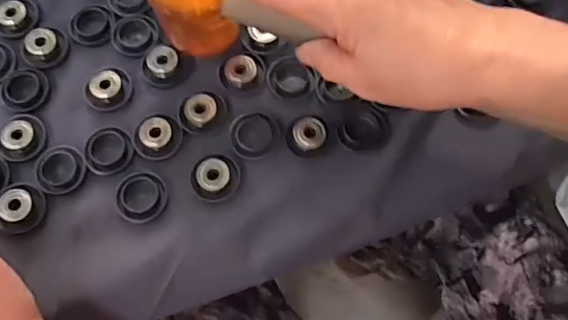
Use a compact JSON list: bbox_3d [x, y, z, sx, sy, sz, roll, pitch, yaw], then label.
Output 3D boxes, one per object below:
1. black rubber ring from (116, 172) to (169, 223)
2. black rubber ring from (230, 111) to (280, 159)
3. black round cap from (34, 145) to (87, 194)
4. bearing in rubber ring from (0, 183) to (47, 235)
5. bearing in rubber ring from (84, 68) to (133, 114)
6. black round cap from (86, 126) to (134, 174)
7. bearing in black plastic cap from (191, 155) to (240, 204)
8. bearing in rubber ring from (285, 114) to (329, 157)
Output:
[{"bbox_3d":[-0.094,0.023,0.368,0.033,0.004,0.036,0,71,1],"label":"black rubber ring"},{"bbox_3d":[-0.019,-0.018,0.377,0.034,0.010,0.032,0,71,1],"label":"black rubber ring"},{"bbox_3d":[-0.148,0.005,0.366,0.034,0.004,0.031,35,75,12],"label":"black round cap"},{"bbox_3d":[-0.171,0.031,0.359,0.032,0.008,0.031,0,71,1],"label":"bearing in rubber ring"},{"bbox_3d":[-0.125,-0.050,0.391,0.033,0.015,0.029,8,71,3],"label":"bearing in rubber ring"},{"bbox_3d":[-0.119,-0.006,0.380,0.032,0.008,0.031,0,71,1],"label":"black round cap"},{"bbox_3d":[-0.046,0.011,0.367,0.032,0.007,0.031,0,71,1],"label":"bearing in black plastic cap"},{"bbox_3d":[0.015,-0.016,0.372,0.028,0.009,0.026,0,71,1],"label":"bearing in rubber ring"}]

